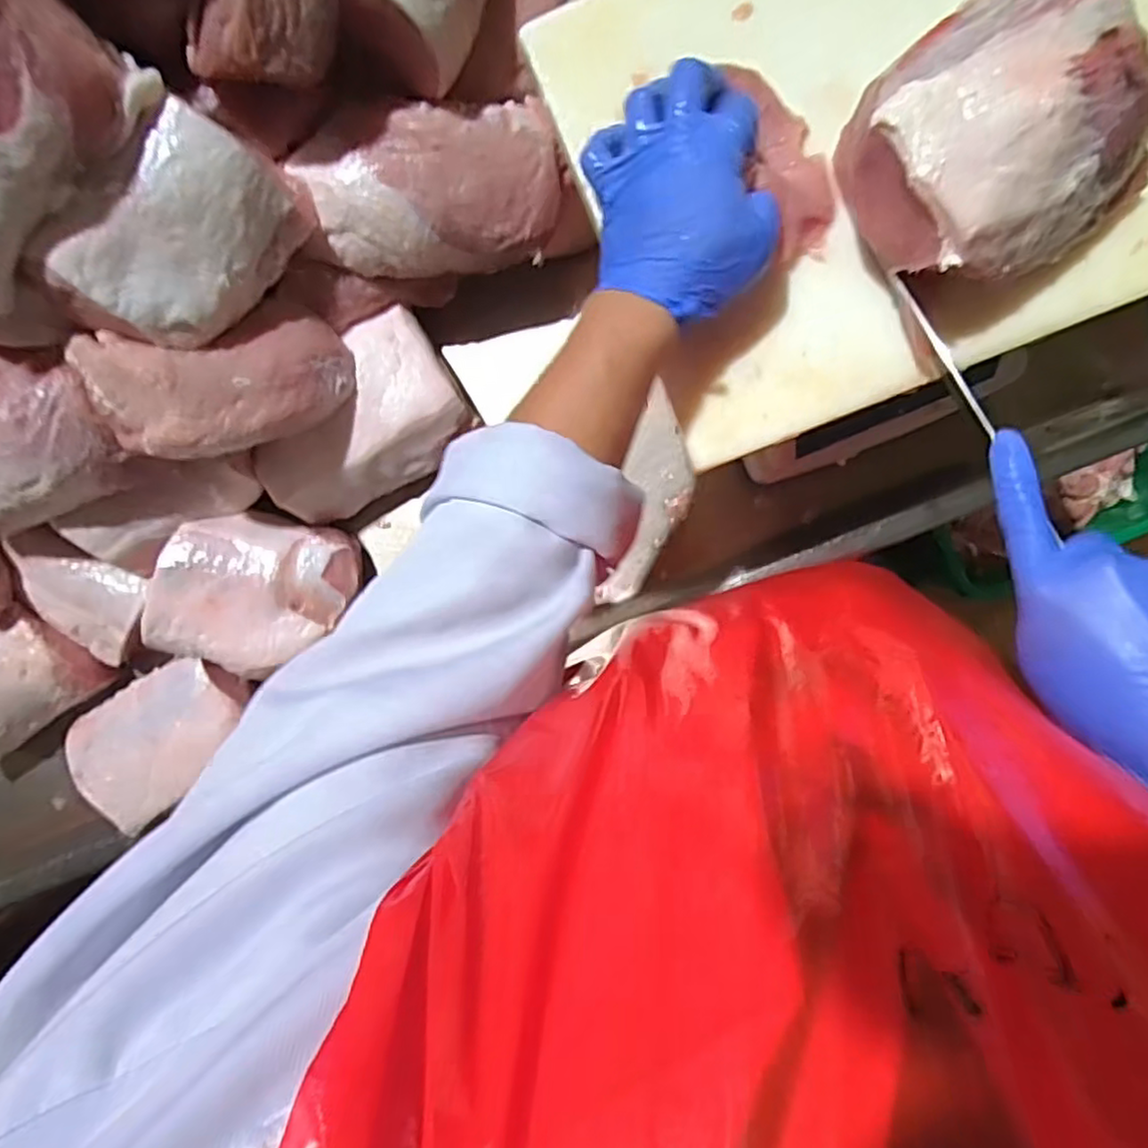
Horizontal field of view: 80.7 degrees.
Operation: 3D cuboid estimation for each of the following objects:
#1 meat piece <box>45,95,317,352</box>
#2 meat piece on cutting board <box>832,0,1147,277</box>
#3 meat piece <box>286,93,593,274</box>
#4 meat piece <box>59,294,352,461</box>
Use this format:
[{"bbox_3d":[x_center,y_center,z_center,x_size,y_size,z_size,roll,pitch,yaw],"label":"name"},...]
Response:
[{"bbox_3d":[-0.272,-0.232,0.472,0.112,0.070,0.157,35,91,-40],"label":"meat piece"},{"bbox_3d":[0.226,-0.233,0.360,0.140,0.067,0.133,-33,89,4],"label":"meat piece on cutting board"},{"bbox_3d":[-0.103,-0.296,0.517,0.204,0.060,0.112,-4,91,5],"label":"meat piece"},{"bbox_3d":[-0.262,-0.154,0.510,0.181,0.068,0.120,-24,93,-28],"label":"meat piece"}]

